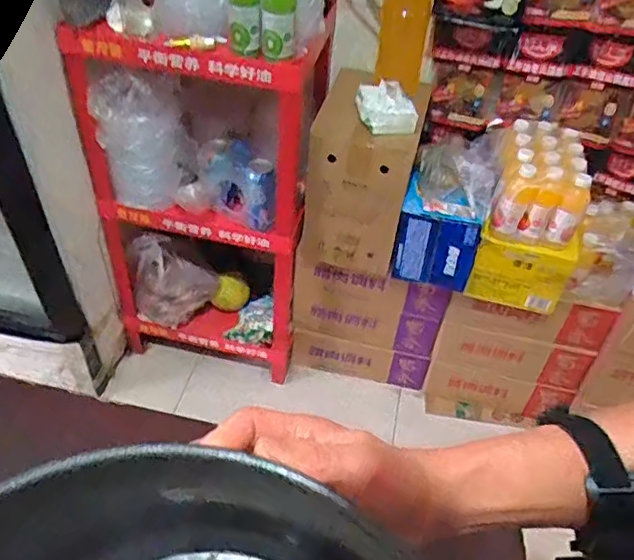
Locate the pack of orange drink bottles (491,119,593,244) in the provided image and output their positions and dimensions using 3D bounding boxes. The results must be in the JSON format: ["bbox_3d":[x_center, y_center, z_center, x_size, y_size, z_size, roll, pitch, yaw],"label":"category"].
[{"bbox_3d":[0.465,-0.206,1.256,0.182,0.155,0.199,16,45,11],"label":"pack of orange drink bottles"}]

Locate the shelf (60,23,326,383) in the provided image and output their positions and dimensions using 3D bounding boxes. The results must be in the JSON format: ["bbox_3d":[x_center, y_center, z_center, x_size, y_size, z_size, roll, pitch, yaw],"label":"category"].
[{"bbox_3d":[-0.248,-0.185,1.443,0.453,0.799,0.283,14,44,9],"label":"shelf"}]

